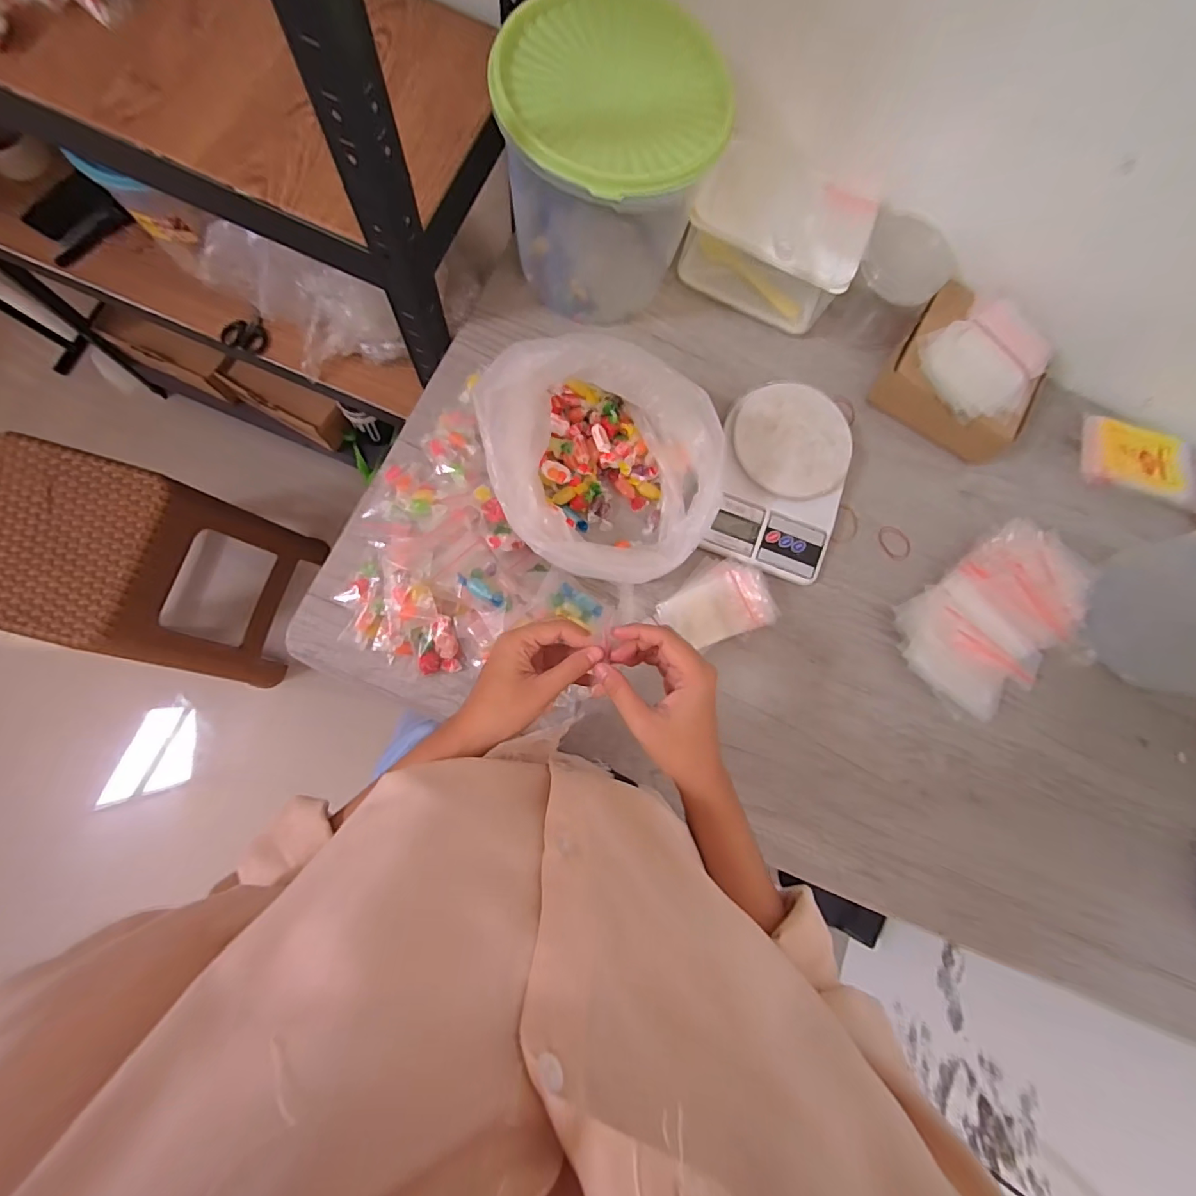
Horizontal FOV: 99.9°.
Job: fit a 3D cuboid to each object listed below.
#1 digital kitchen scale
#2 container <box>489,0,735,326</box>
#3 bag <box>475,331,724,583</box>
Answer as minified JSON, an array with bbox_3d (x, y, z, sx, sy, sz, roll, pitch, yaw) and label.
[{"bbox_3d":[0.202,-0.131,0.554,0.135,0.030,0.203,14,83,-6],"label":"digital kitchen scale"},{"bbox_3d":[0.002,-0.420,0.502,0.188,0.183,0.197,1,80,-6],"label":"container"},{"bbox_3d":[0.002,-0.120,0.476,0.190,0.149,0.217,-36,86,-11],"label":"bag"}]

